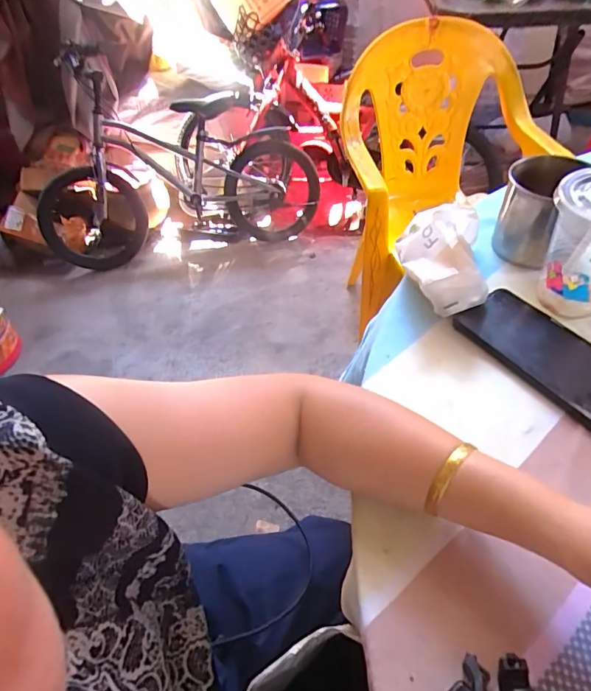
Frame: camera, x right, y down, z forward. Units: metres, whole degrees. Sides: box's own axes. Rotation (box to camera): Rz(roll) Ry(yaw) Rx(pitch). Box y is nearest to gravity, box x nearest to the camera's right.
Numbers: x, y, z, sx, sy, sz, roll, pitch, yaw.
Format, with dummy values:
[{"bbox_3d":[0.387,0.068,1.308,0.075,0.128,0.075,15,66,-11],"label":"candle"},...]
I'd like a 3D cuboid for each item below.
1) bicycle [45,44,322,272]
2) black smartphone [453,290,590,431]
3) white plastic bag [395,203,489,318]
[{"bbox_3d":[-0.439,-0.699,1.628,1.008,0.675,0.323,-12,49,-4],"label":"bicycle"},{"bbox_3d":[0.238,0.005,0.412,0.086,0.011,0.160,-30,53,-18],"label":"black smartphone"},{"bbox_3d":[0.154,-0.105,0.467,0.085,0.064,0.134,2,50,9],"label":"white plastic bag"}]

